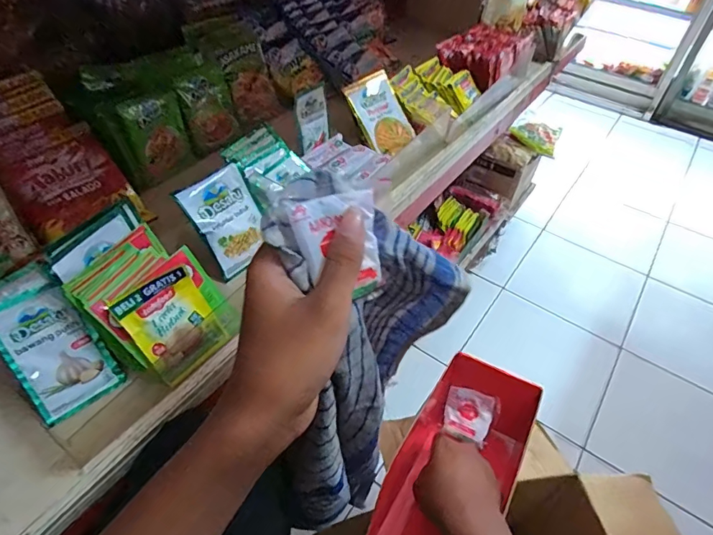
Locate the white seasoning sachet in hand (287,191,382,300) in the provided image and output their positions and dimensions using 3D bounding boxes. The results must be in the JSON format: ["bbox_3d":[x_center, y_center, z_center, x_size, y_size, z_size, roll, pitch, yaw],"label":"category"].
[{"bbox_3d":[-0.011,-0.012,0.275,0.052,0.062,0.011,-12,9,-22],"label":"white seasoning sachet in hand"}]

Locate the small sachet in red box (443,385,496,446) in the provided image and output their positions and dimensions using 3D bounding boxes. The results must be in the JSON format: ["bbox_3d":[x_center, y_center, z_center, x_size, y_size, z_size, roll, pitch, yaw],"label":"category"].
[{"bbox_3d":[0.145,0.188,0.589,0.058,0.007,0.058,16,78,20],"label":"small sachet in red box"}]

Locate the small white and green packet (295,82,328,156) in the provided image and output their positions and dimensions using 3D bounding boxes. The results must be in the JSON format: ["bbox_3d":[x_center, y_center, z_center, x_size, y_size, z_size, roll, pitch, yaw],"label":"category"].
[{"bbox_3d":[-0.059,-0.202,0.616,0.008,0.078,0.051,29,51,35],"label":"small white and green packet"}]

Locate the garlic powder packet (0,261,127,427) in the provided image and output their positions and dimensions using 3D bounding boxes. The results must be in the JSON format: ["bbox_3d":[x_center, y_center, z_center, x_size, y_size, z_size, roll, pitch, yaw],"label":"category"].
[{"bbox_3d":[-0.259,0.063,0.381,0.065,0.122,0.008,-36,15,-29],"label":"garlic powder packet"}]

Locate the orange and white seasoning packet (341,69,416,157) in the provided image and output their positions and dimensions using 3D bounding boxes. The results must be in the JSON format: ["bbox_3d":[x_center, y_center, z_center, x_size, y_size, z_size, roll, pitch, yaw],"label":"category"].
[{"bbox_3d":[0.039,-0.227,0.680,0.082,0.011,0.124,-29,95,-27],"label":"orange and white seasoning packet"}]

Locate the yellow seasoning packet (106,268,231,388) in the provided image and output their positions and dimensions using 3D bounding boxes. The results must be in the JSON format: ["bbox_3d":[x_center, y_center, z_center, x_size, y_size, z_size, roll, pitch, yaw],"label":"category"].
[{"bbox_3d":[-0.160,0.051,0.403,0.004,0.089,0.067,8,41,49],"label":"yellow seasoning packet"}]

